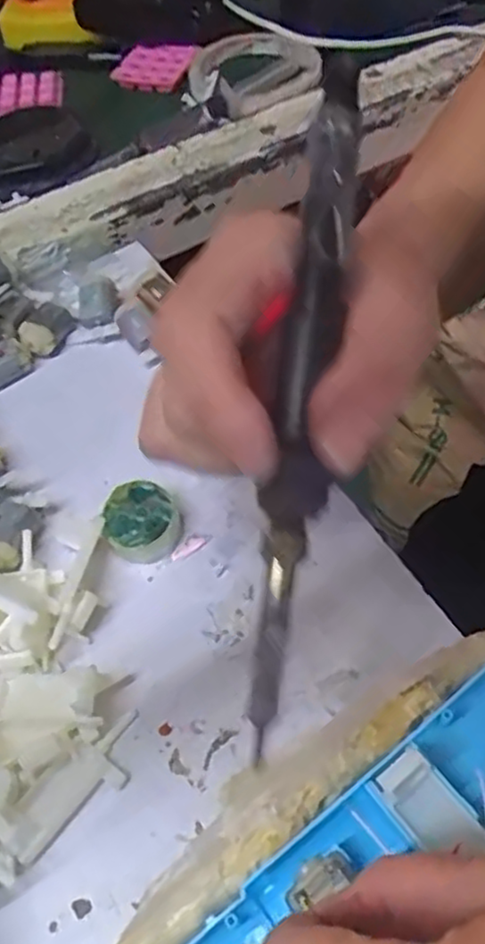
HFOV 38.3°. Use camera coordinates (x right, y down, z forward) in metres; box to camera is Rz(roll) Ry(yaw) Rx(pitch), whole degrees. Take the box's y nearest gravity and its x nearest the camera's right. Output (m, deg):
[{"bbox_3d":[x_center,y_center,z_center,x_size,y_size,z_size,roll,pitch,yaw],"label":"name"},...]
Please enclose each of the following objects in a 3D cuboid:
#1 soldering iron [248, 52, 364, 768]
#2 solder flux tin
[{"bbox_3d":[0.017,-0.024,0.187,0.016,0.013,0.185,7,84,8],"label":"soldering iron"},{"bbox_3d":[-0.044,0.022,0.303,0.031,0.018,0.030,-1,56,2],"label":"solder flux tin"}]

